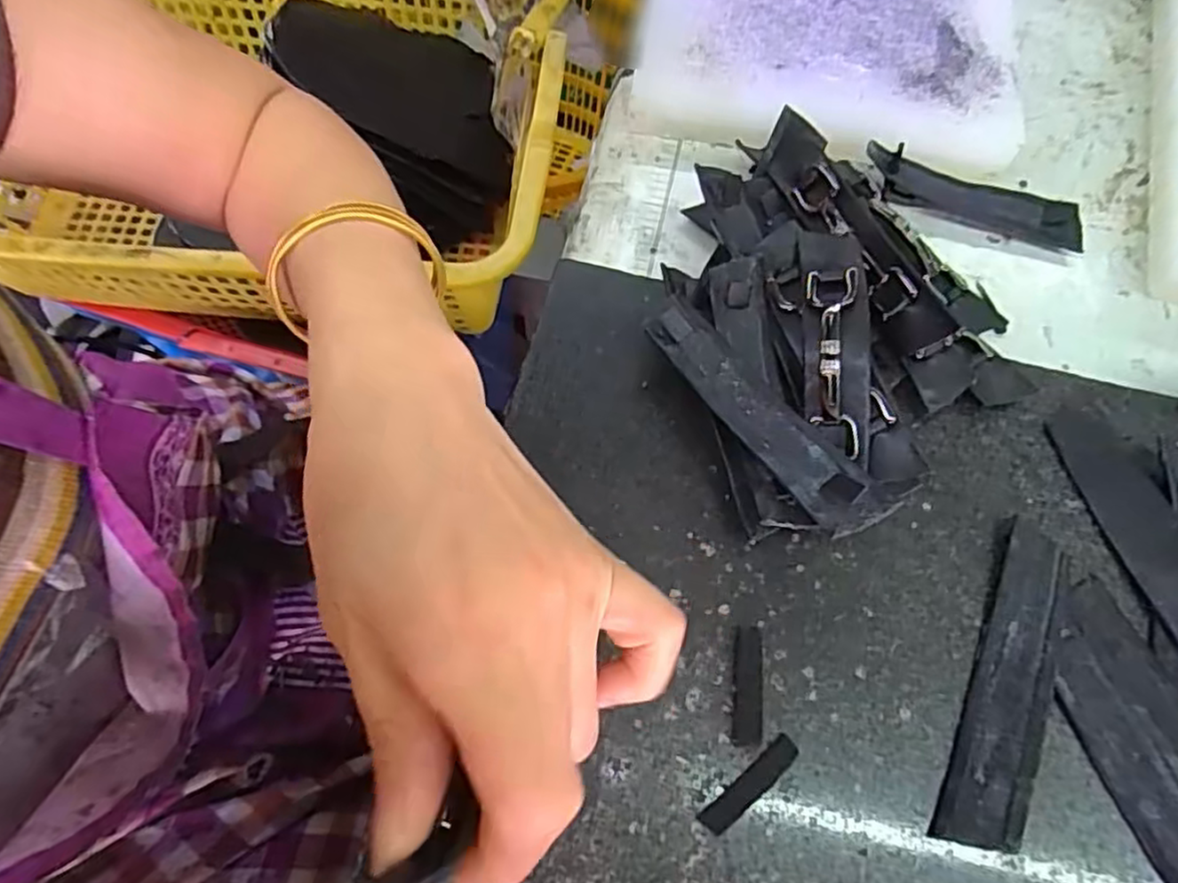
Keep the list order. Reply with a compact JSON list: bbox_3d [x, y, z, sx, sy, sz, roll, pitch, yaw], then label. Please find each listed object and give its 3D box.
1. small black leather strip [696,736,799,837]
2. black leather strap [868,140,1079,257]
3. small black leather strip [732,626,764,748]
[{"bbox_3d":[0.055,0.116,0.231,0.040,0.004,0.009,-38,72,-14],"label":"small black leather strip"},{"bbox_3d":[0.192,-0.122,0.345,0.108,0.027,0.021,17,69,8],"label":"black leather strap"},{"bbox_3d":[0.057,0.087,0.243,0.010,0.004,0.039,6,68,4],"label":"small black leather strip"}]

